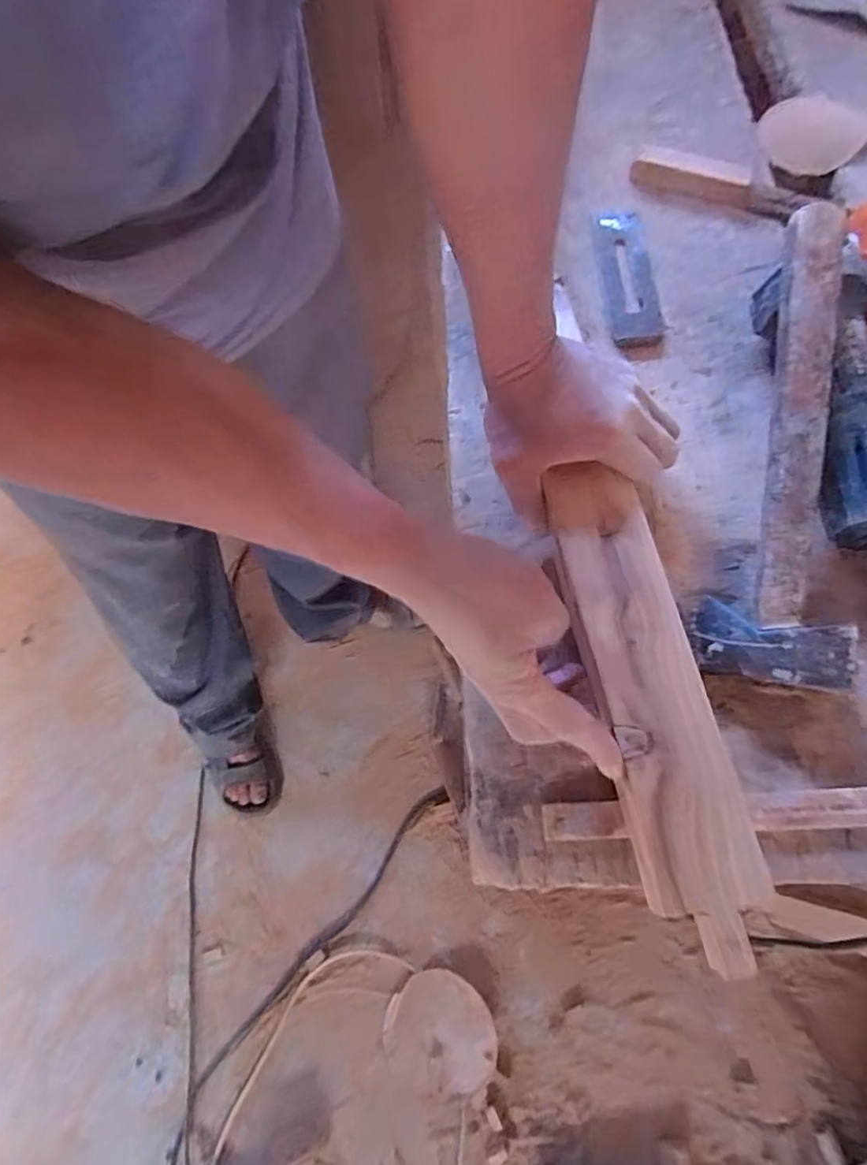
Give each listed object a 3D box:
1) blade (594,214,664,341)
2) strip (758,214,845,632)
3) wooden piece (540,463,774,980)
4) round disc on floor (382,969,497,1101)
[{"bbox_3d":[0.169,-0.272,0.553,0.046,0.005,0.146,-3,69,5],"label":"blade"},{"bbox_3d":[0.244,-0.113,0.419,0.032,0.019,0.286,8,84,6],"label":"strip"},{"bbox_3d":[0.125,0.062,0.374,0.061,0.025,0.285,-10,68,-1],"label":"wooden piece"},{"bbox_3d":[0.006,0.663,0.923,0.156,0.022,0.153,-2,69,5],"label":"round disc on floor"}]

